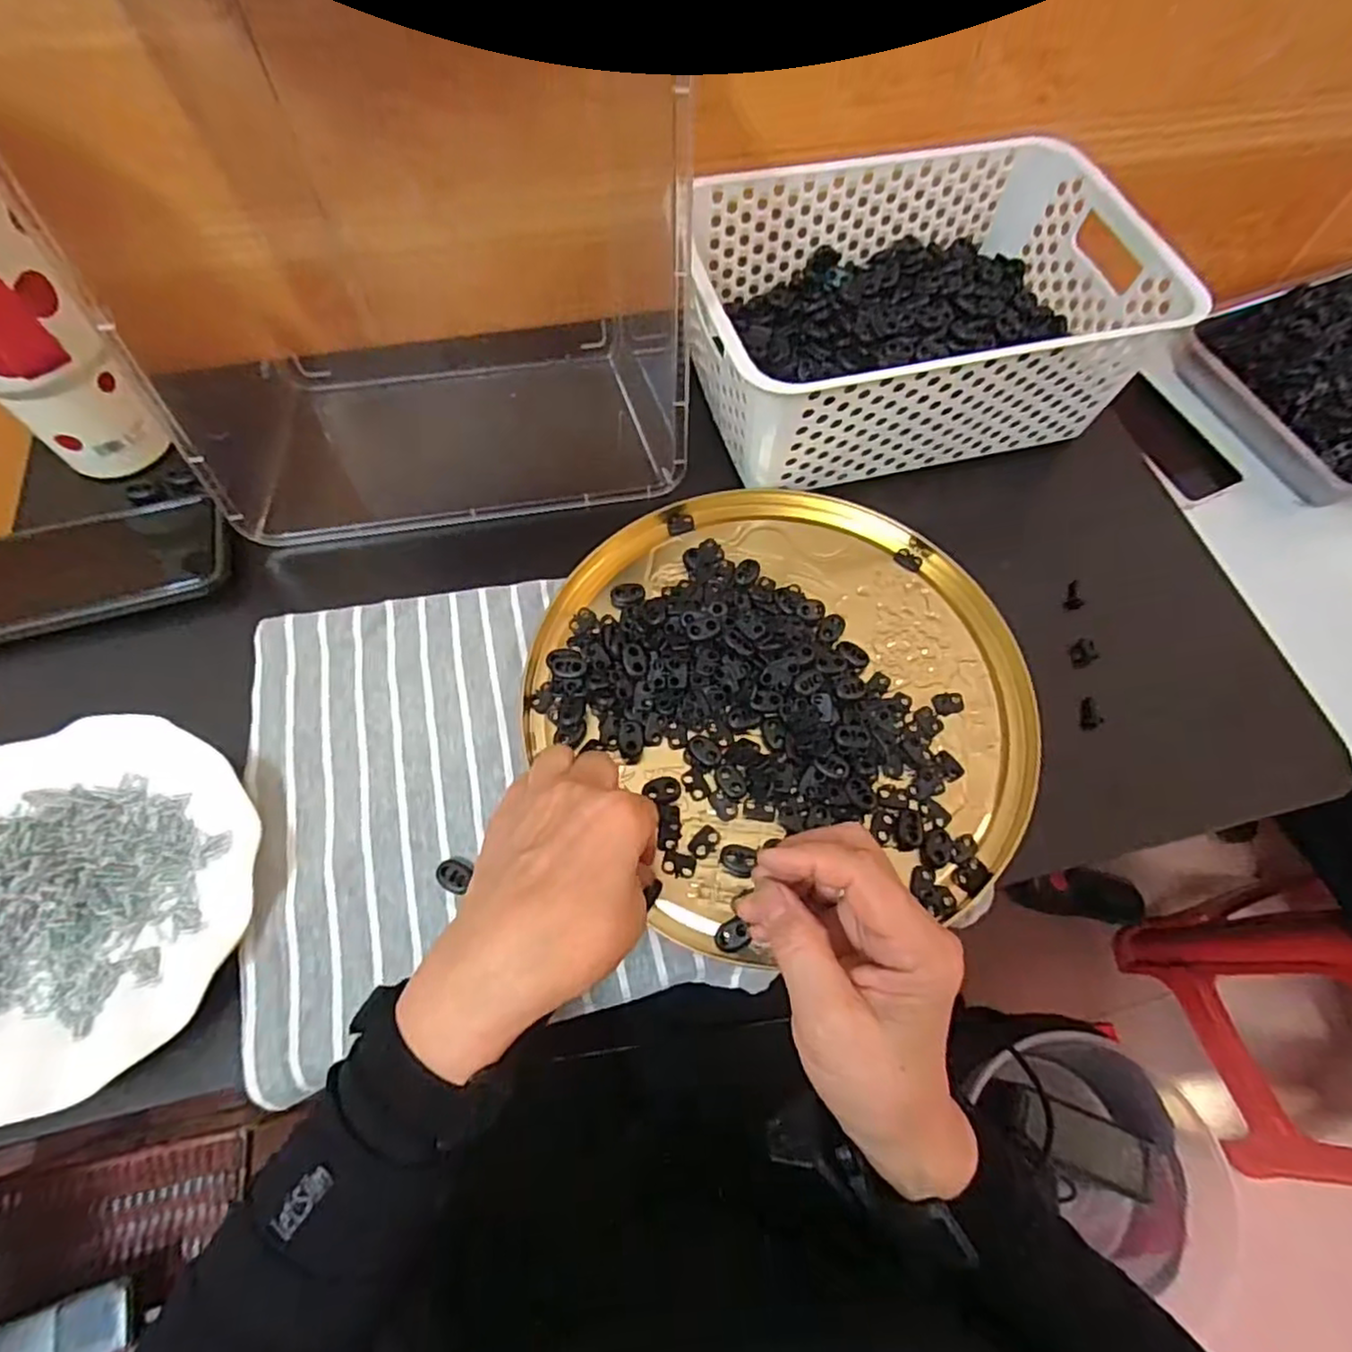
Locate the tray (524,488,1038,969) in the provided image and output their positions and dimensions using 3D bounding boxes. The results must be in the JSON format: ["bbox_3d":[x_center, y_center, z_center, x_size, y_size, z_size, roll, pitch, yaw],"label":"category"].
[{"bbox_3d":[0.071,0.000,0.411,0.276,0.027,0.291,1,65,-2],"label":"tray"}]

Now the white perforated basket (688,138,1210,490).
[{"bbox_3d":[0.160,-0.260,0.488,0.301,0.098,0.203,-13,66,-8],"label":"white perforated basket"}]

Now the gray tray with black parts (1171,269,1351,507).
[{"bbox_3d":[0.678,-0.291,0.670,0.323,0.044,0.234,-19,67,-11],"label":"gray tray with black parts"}]

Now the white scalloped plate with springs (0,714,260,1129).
[{"bbox_3d":[-0.305,0.112,0.341,0.175,0.022,0.178,1,65,-2],"label":"white scalloped plate with springs"}]

